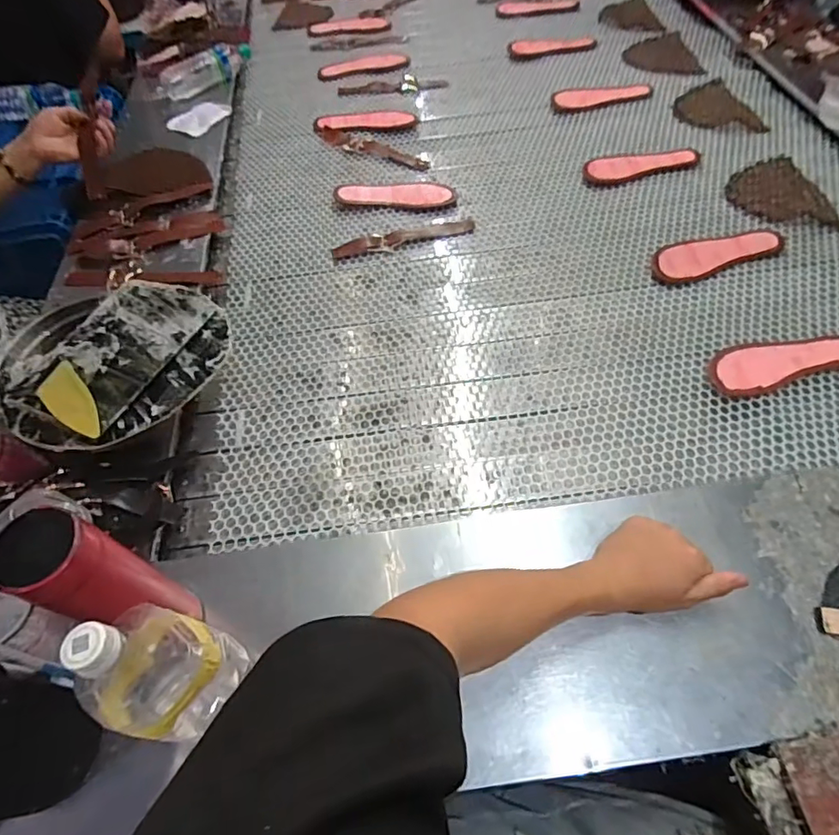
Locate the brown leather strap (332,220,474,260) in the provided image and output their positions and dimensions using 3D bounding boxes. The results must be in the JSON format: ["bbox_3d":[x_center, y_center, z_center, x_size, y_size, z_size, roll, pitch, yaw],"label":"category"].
[{"bbox_3d":[-0.028,-0.314,0.915,0.248,0.009,0.047,-9,57,-3],"label":"brown leather strap"}]

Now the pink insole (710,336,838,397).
[{"bbox_3d":[0.506,-0.083,0.730,0.217,0.013,0.083,-18,57,-8],"label":"pink insole"}]

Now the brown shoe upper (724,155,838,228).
[{"bbox_3d":[0.642,-0.419,0.946,0.161,0.010,0.217,1,57,4],"label":"brown shoe upper"}]

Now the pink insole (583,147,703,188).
[{"bbox_3d":[0.421,-0.482,1.000,0.222,0.011,0.075,-12,57,-5],"label":"pink insole"}]

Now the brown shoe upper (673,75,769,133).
[{"bbox_3d":[0.621,-0.665,1.118,0.158,0.013,0.213,-10,57,-4],"label":"brown shoe upper"}]

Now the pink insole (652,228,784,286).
[{"bbox_3d":[0.482,-0.271,0.857,0.233,0.015,0.085,-18,57,-8],"label":"pink insole"}]

